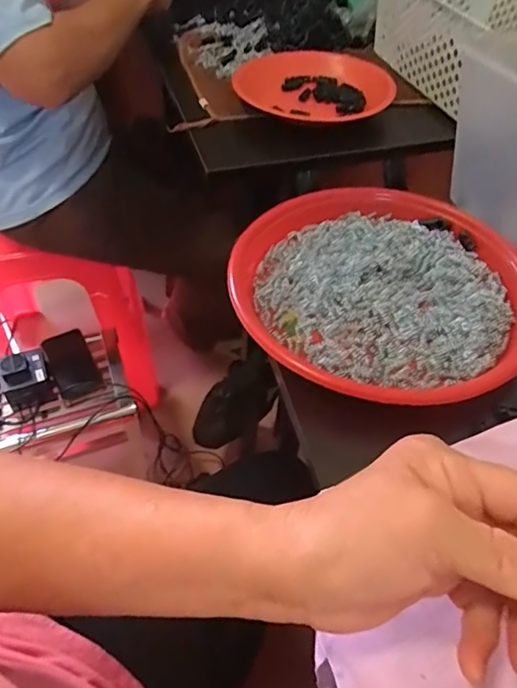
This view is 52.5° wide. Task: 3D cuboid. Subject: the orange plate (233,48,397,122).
[{"bbox_3d":[0.077,-0.330,0.663,0.186,0.024,0.177,16,50,13],"label":"orange plate"}]

